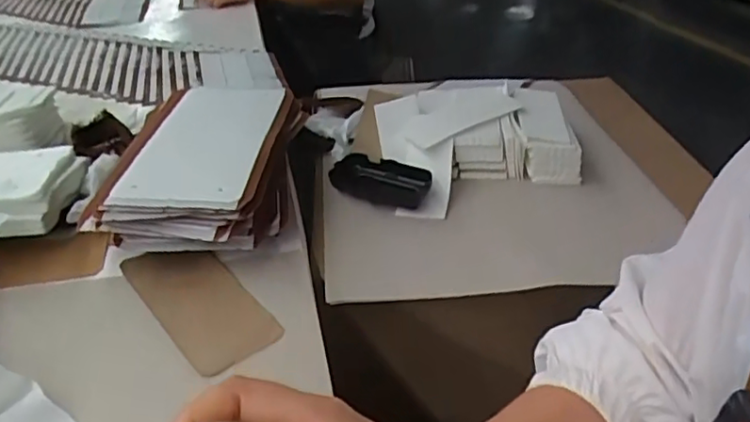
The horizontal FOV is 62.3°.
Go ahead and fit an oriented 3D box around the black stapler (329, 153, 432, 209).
[{"bbox_3d":[0.007,-0.032,0.681,0.109,0.032,0.048,12,35,19],"label":"black stapler"}]

